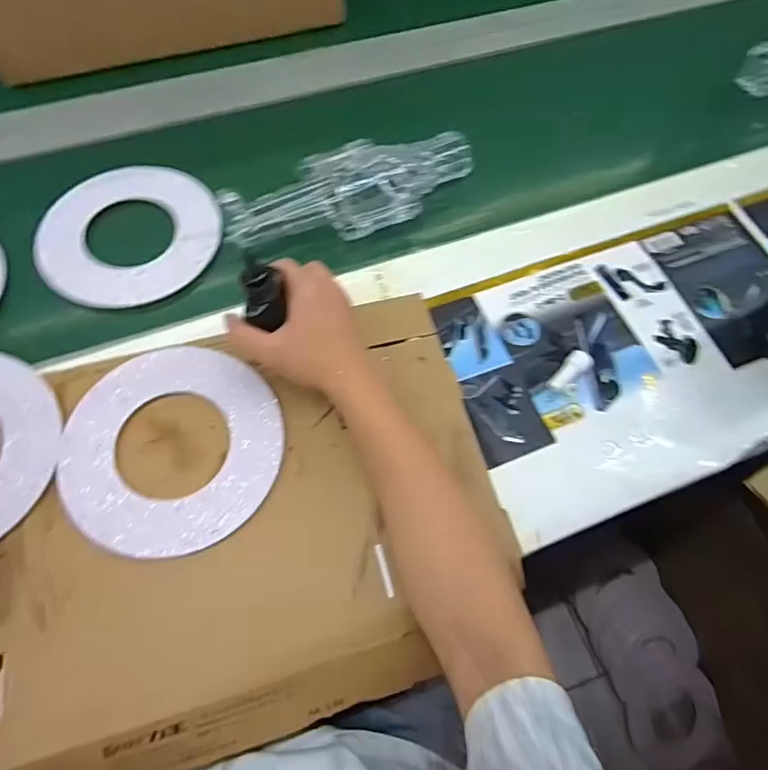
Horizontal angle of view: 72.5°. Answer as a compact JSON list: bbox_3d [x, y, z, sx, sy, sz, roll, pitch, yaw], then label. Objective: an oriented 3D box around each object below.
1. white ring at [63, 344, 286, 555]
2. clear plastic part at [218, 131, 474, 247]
[{"bbox_3d":[-0.193,0.053,0.478,0.187,0.007,0.195,1,65,-3],"label":"white ring"},{"bbox_3d":[-0.034,-0.229,0.601,0.294,0.060,0.135,-25,69,-14],"label":"clear plastic part"}]

